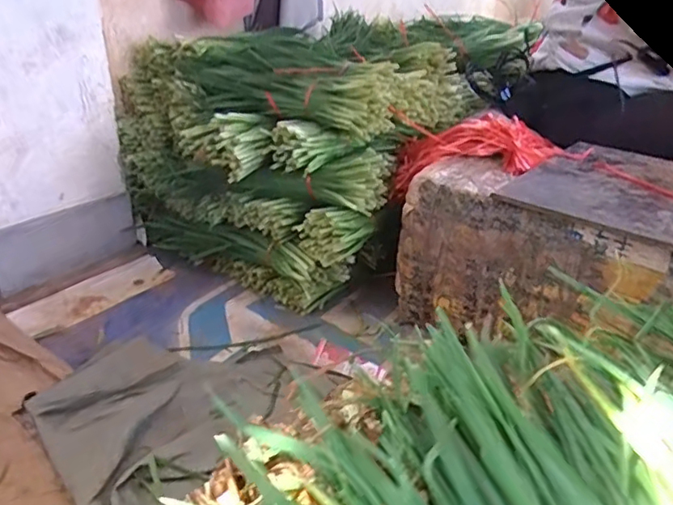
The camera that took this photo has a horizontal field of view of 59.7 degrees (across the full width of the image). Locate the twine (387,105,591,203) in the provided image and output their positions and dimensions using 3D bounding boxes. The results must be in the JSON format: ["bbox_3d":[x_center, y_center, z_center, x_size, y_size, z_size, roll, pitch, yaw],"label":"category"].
[{"bbox_3d":[0.271,-0.171,1.080,0.333,0.125,0.169,12,29,22],"label":"twine"}]

